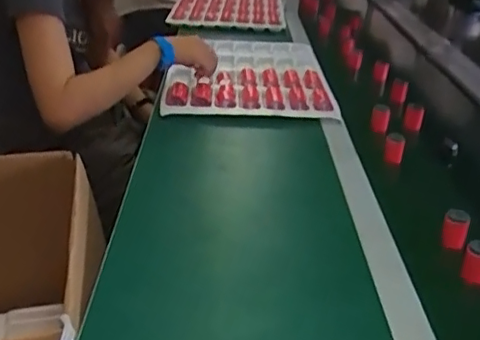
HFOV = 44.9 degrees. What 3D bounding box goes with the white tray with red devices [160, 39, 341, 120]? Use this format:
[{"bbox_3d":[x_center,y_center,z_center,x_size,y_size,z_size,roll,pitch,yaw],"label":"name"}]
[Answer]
[{"bbox_3d":[0.019,-0.200,1.203,0.312,0.036,0.465,2,29,0],"label":"white tray with red devices"}]

